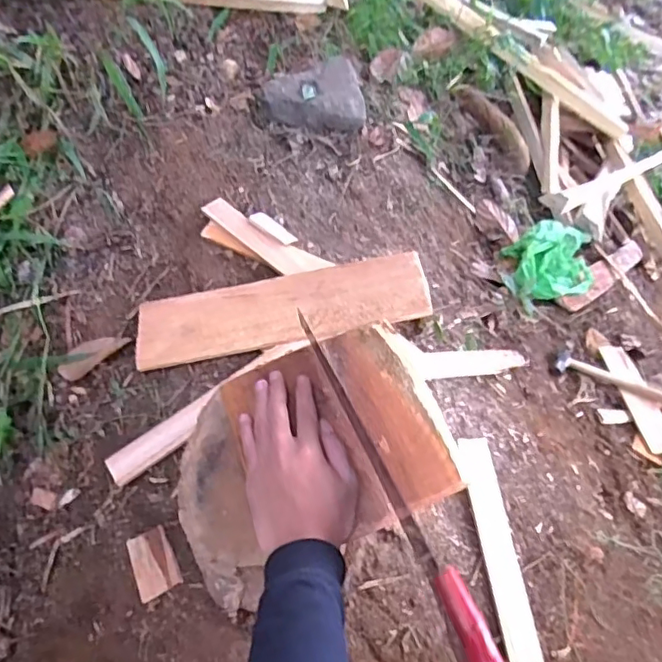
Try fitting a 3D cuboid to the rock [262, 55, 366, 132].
[{"bbox_3d":[-0.025,-0.386,0.960,0.156,0.081,0.093,-3,55,1],"label":"rock"}]

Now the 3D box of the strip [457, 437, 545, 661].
[{"bbox_3d":[0.192,0.241,0.657,0.042,0.009,0.242,-5,62,-9],"label":"strip"}]

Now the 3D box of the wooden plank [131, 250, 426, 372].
[{"bbox_3d":[-0.069,-0.030,0.784,0.392,0.013,0.112,-12,58,2],"label":"wooden plank"}]

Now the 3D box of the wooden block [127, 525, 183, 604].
[{"bbox_3d":[-0.200,0.260,0.650,0.048,0.010,0.073,-24,57,-13],"label":"wooden block"}]

